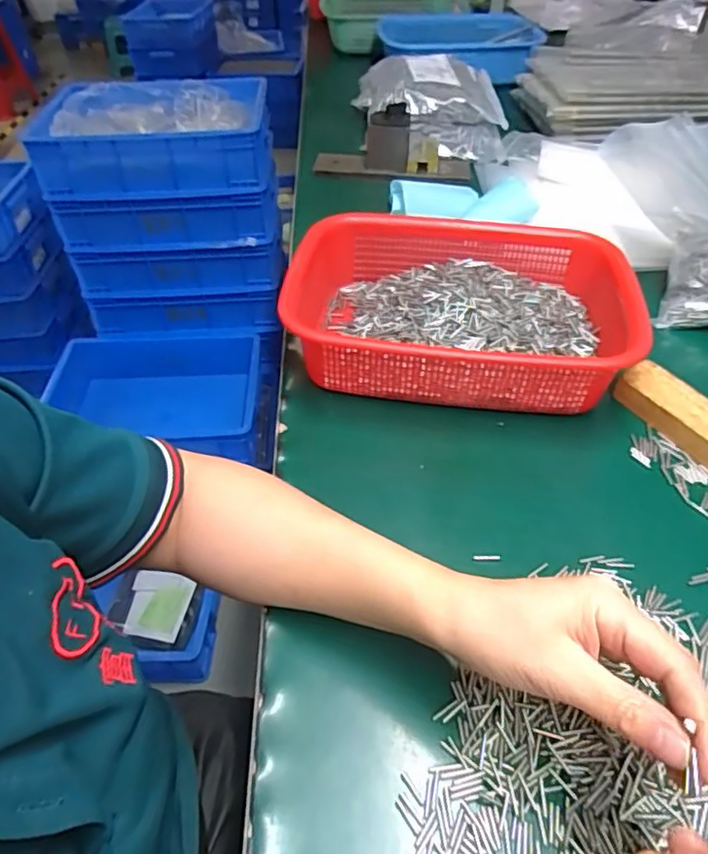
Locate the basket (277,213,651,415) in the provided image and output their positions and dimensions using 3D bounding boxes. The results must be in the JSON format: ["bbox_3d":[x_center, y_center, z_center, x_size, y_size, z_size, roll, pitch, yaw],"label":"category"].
[{"bbox_3d":[0.095,-0.107,0.536,0.285,0.068,0.211,4,45,7],"label":"basket"}]

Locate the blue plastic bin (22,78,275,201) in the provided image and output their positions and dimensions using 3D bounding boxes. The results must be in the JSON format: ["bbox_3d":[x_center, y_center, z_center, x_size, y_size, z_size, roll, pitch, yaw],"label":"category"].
[{"bbox_3d":[-0.373,-0.565,1.171,0.399,0.119,0.289,-6,45,-3],"label":"blue plastic bin"}]

